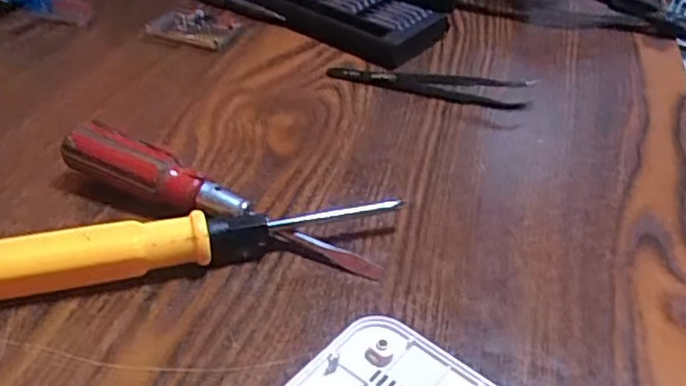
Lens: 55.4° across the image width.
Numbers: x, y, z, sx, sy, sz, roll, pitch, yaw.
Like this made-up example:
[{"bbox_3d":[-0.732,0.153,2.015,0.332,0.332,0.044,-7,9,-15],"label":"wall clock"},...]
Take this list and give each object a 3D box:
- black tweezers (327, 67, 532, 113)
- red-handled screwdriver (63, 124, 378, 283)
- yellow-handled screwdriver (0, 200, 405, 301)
[{"bbox_3d":[0.047,-0.061,0.360,0.109,0.013,0.016,11,38,6],"label":"black tweezers"},{"bbox_3d":[-0.051,0.004,0.259,0.135,0.025,0.016,19,40,16],"label":"red-handled screwdriver"},{"bbox_3d":[-0.055,0.017,0.247,0.152,0.018,0.018,-10,41,-20],"label":"yellow-handled screwdriver"}]

